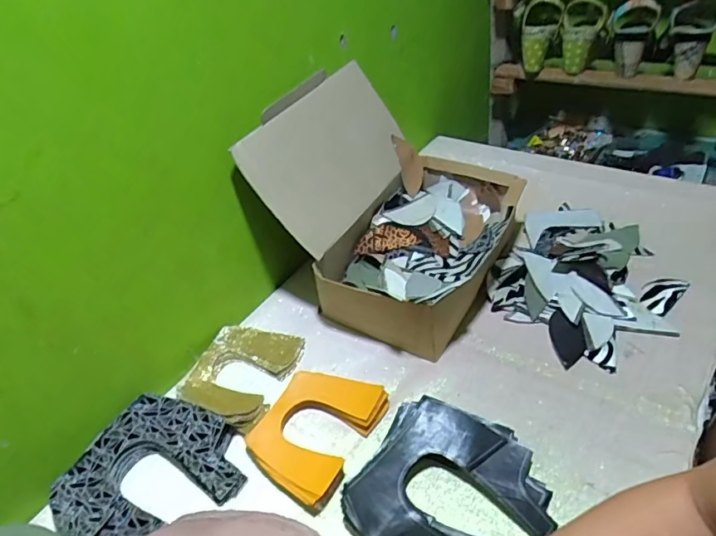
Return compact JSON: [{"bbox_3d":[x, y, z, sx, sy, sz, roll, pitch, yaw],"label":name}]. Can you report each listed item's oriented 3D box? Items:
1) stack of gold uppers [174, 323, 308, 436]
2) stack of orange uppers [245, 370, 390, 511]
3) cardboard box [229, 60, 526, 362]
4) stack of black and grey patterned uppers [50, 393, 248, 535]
[{"bbox_3d":[-0.163,0.140,0.707,0.135,0.026,0.159,13,44,24],"label":"stack of gold uppers"},{"bbox_3d":[-0.051,0.191,0.615,0.121,0.019,0.157,18,47,29],"label":"stack of orange uppers"},{"bbox_3d":[0.050,-0.100,0.762,0.321,0.274,0.335,14,45,25],"label":"cardboard box"},{"bbox_3d":[-0.242,0.244,0.592,0.188,0.028,0.182,15,45,27],"label":"stack of black and grey patterned uppers"}]

